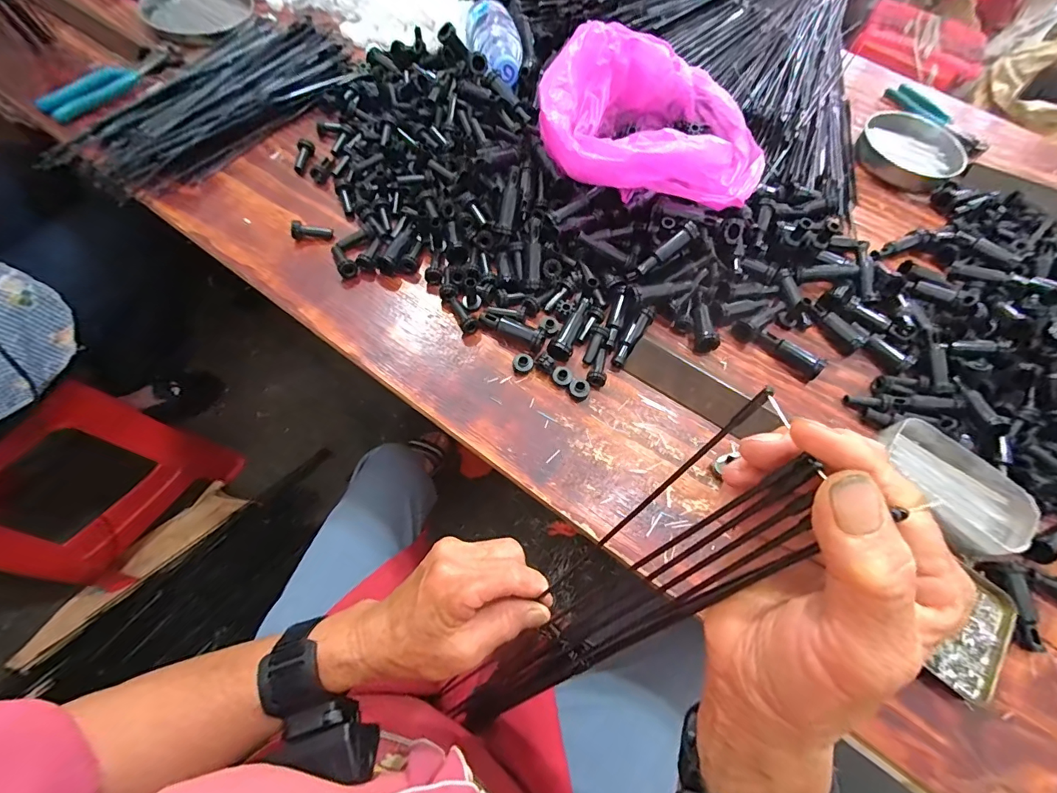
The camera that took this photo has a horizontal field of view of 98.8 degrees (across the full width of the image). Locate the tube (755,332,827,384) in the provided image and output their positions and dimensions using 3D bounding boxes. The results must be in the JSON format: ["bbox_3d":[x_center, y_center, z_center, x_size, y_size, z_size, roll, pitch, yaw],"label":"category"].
[{"bbox_3d":[0.261,-0.042,0.453,0.067,0.021,0.017,36,66,11],"label":"tube"}]

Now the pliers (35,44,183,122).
[{"bbox_3d":[-0.509,-0.394,0.556,0.056,0.020,0.167,34,66,10],"label":"pliers"}]

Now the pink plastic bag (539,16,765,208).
[{"bbox_3d":[0.129,-0.288,0.479,0.232,0.097,0.189,6,64,-3],"label":"pink plastic bag"}]

